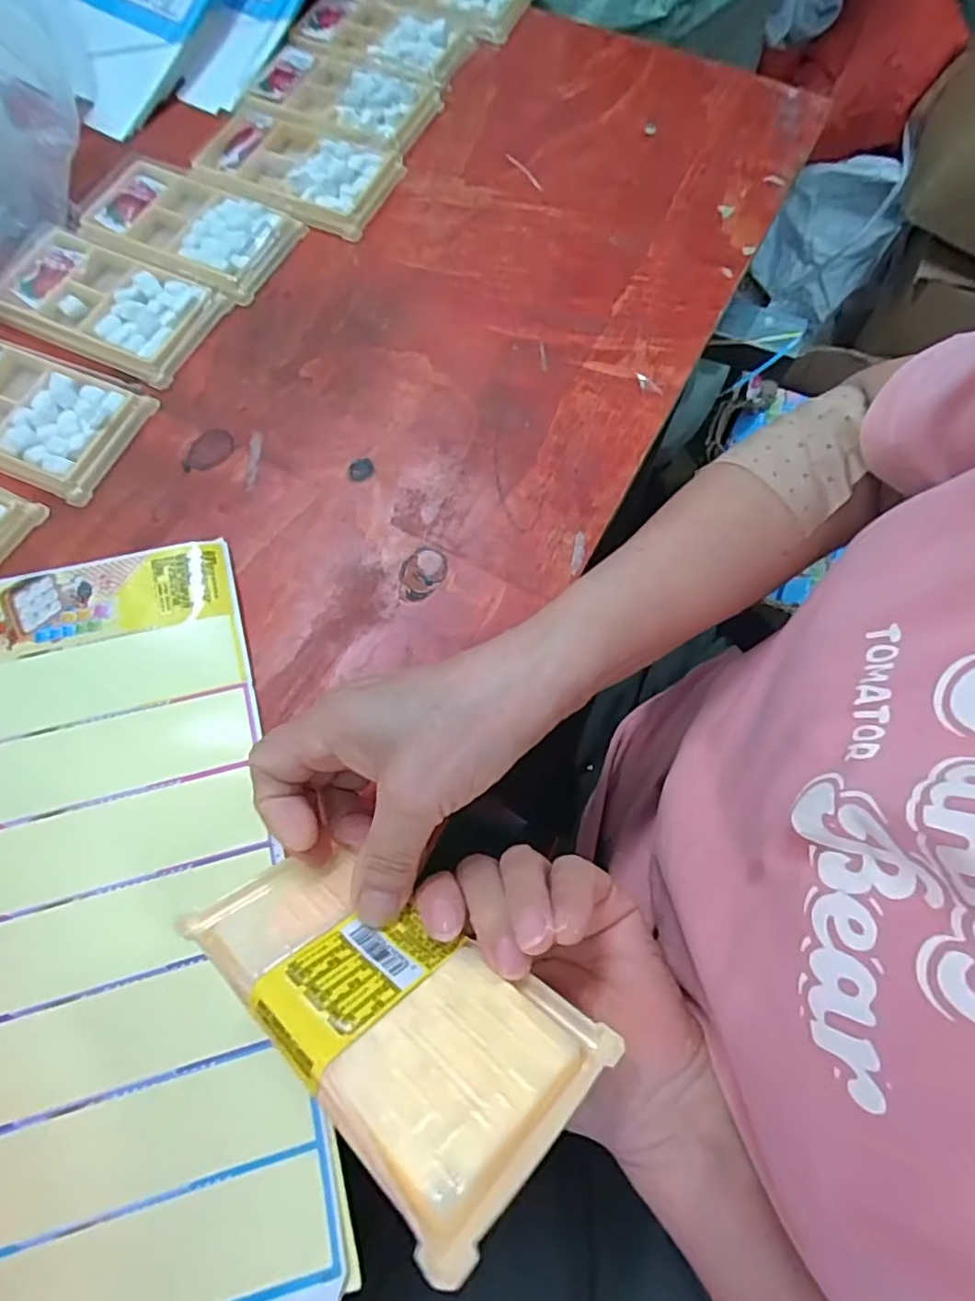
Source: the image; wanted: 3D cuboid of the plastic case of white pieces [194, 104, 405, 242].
[{"bbox_3d":[-0.136,-0.339,0.430,0.135,0.013,0.076,24,72,6],"label":"plastic case of white pieces"}]

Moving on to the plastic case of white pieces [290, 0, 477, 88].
[{"bbox_3d":[-0.078,-0.479,0.479,0.123,0.012,0.078,22,71,5],"label":"plastic case of white pieces"}]

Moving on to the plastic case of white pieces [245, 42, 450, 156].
[{"bbox_3d":[-0.102,-0.409,0.453,0.124,0.011,0.079,24,71,6],"label":"plastic case of white pieces"}]

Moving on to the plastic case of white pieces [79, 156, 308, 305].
[{"bbox_3d":[-0.197,-0.287,0.412,0.132,0.013,0.080,29,72,7],"label":"plastic case of white pieces"}]

